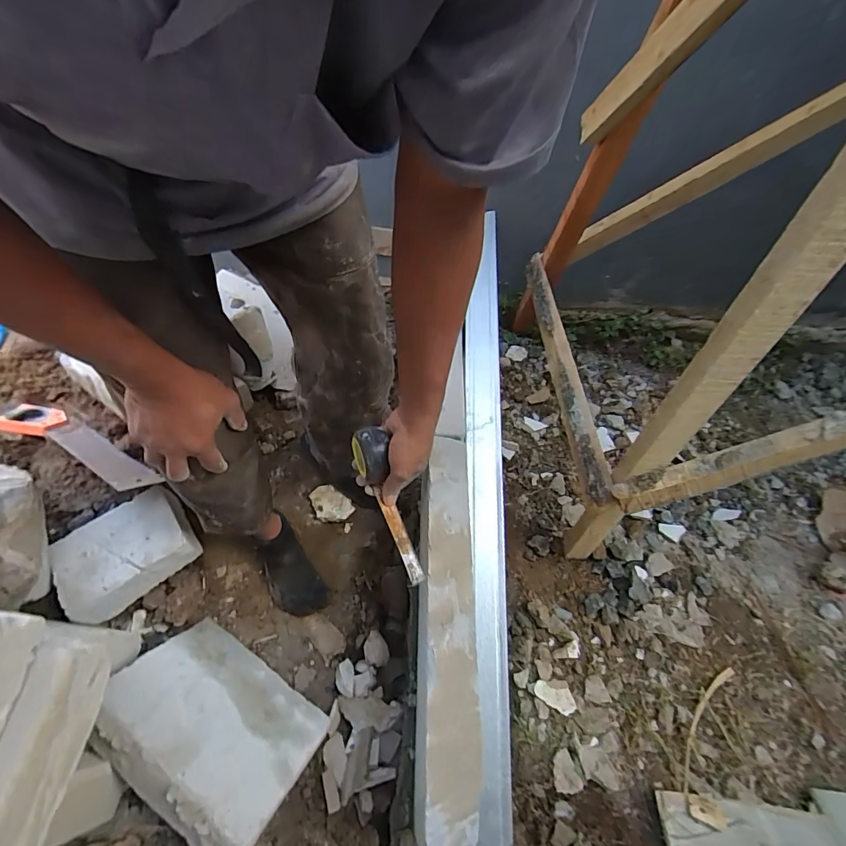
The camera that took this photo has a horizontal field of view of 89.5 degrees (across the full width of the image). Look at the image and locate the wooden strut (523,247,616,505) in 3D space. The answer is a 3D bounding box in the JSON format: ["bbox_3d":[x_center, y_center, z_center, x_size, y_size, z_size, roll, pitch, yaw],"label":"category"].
[{"bbox_3d":[0.296,-0.139,0.930,0.021,0.063,0.671,16,52,-25],"label":"wooden strut"}]

